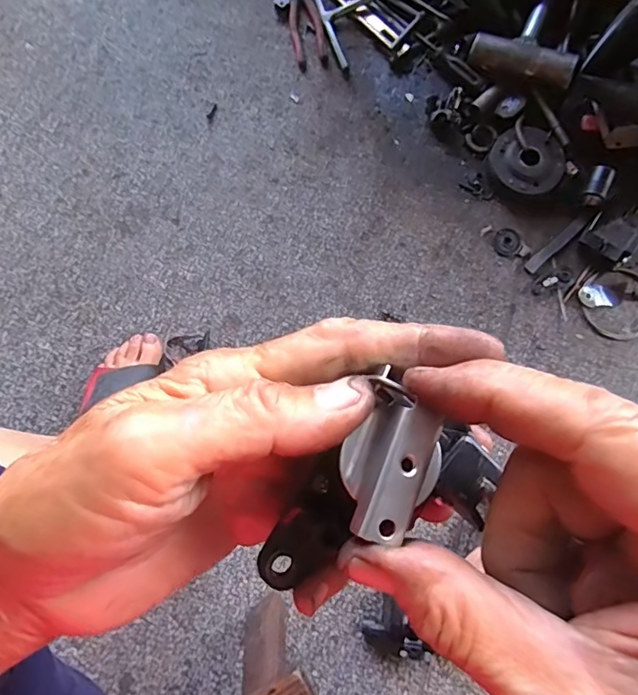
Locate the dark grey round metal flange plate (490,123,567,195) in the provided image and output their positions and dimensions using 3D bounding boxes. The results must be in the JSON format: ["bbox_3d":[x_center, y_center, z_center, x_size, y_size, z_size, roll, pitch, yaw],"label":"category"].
[{"bbox_3d":[0.296,-0.263,0.716,0.102,0.024,0.096,0,79,0],"label":"dark grey round metal flange plate"}]

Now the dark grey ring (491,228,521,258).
[{"bbox_3d":[0.268,-0.149,0.715,0.037,0.004,0.042,23,80,4],"label":"dark grey ring"}]

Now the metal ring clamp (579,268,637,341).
[{"bbox_3d":[0.418,-0.061,0.701,0.102,0.007,0.101,0,79,0],"label":"metal ring clamp"}]

